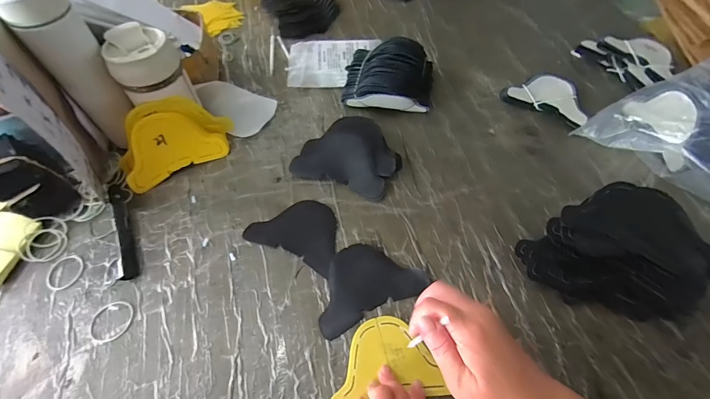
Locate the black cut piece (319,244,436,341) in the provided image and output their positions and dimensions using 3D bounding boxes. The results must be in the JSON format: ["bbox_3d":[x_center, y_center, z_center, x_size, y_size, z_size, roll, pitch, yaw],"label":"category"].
[{"bbox_3d":[0.013,0.098,0.423,0.141,0.006,0.090,-22,60,-13],"label":"black cut piece"}]

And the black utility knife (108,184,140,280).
[{"bbox_3d":[-0.305,0.036,0.442,0.017,0.016,0.146,-24,63,-14],"label":"black utility knife"}]

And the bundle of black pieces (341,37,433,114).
[{"bbox_3d":[0.057,-0.198,0.543,0.141,0.089,0.118,4,60,2],"label":"bundle of black pieces"}]

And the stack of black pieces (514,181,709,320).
[{"bbox_3d":[0.306,0.071,0.394,0.181,0.083,0.147,-20,62,-12],"label":"stack of black pieces"}]

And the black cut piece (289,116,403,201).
[{"bbox_3d":[-0.006,-0.069,0.511,0.142,0.023,0.122,23,63,12],"label":"black cut piece"}]

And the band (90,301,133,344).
[{"bbox_3d":[-0.284,0.142,0.395,0.048,0.004,0.044,0,60,-1],"label":"band"}]

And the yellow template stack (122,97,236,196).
[{"bbox_3d":[-0.263,-0.092,0.490,0.164,0.105,0.036,-30,35,-18],"label":"yellow template stack"}]

